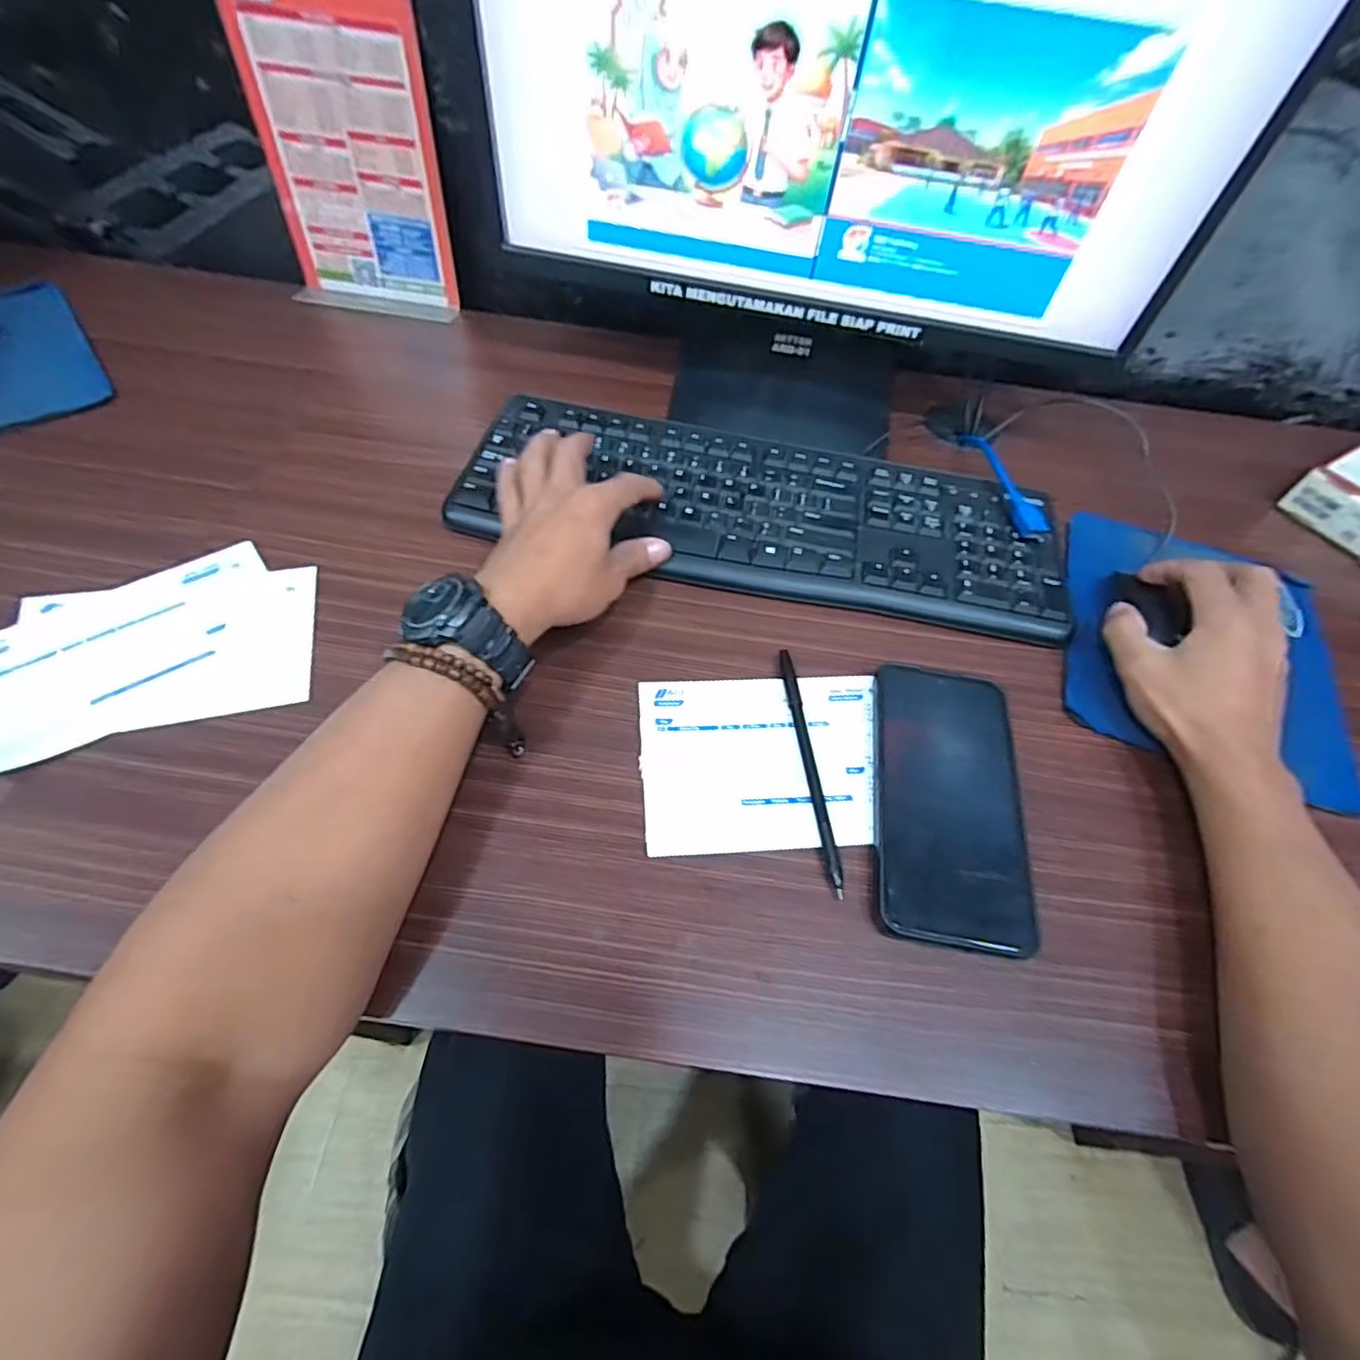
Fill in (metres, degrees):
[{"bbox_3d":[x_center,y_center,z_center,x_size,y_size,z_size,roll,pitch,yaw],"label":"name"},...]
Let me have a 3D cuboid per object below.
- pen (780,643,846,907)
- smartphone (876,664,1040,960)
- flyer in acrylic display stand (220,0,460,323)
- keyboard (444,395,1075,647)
[{"bbox_3d":[0.074,0.047,0.354,0.008,0.006,0.149,-3,58,-6],"label":"pen"},{"bbox_3d":[0.150,0.065,0.347,0.080,0.011,0.159,12,58,3],"label":"smartphone"},{"bbox_3d":[-0.281,-0.433,0.525,0.149,0.206,0.061,3,58,-3],"label":"flyer in acrylic display stand"},{"bbox_3d":[0.062,-0.125,0.456,0.425,0.019,0.156,15,58,5],"label":"keyboard"}]

